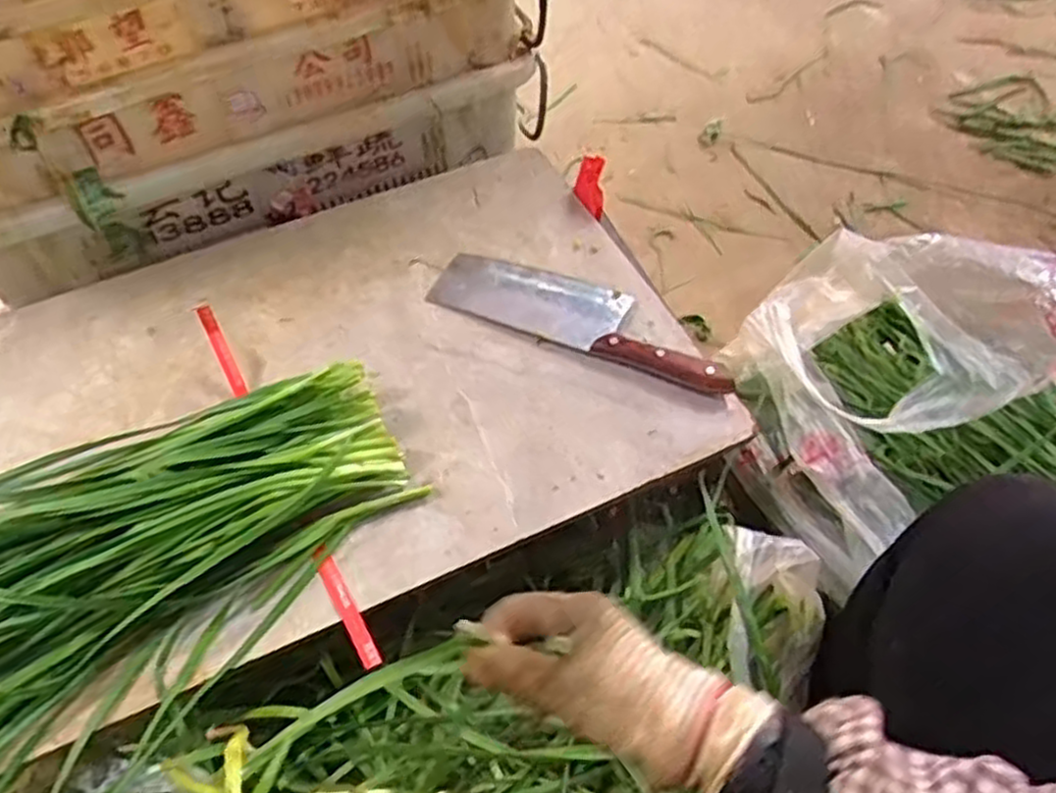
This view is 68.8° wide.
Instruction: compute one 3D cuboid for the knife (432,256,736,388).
[{"bbox_3d":[0.049,-0.076,0.696,0.281,0.030,0.077,22,58,14],"label":"knife"}]

